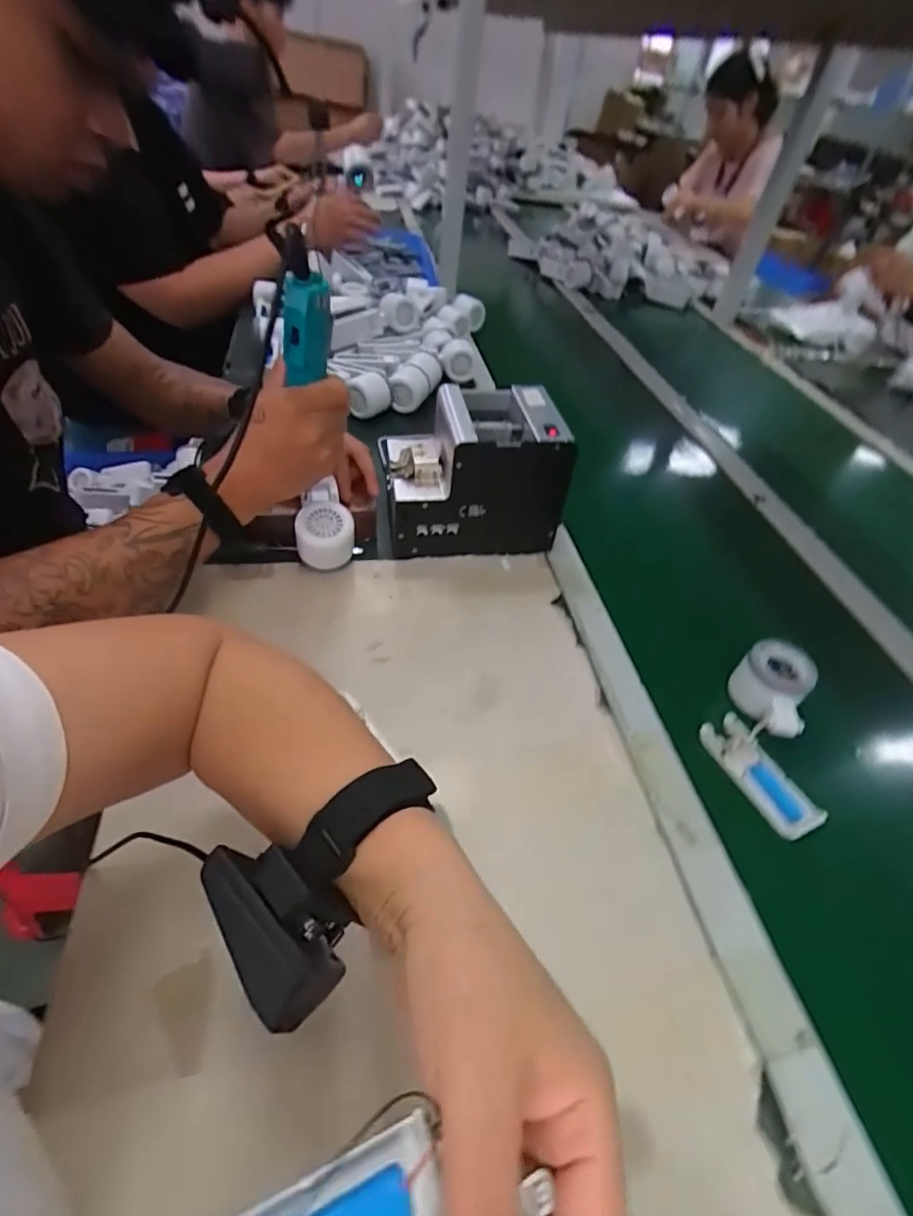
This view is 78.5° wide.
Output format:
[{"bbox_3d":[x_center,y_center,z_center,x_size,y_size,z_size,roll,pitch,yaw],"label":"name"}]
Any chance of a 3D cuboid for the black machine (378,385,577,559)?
[{"bbox_3d":[0.016,-0.153,0.629,0.185,0.146,0.124,-3,47,-11],"label":"black machine"}]

